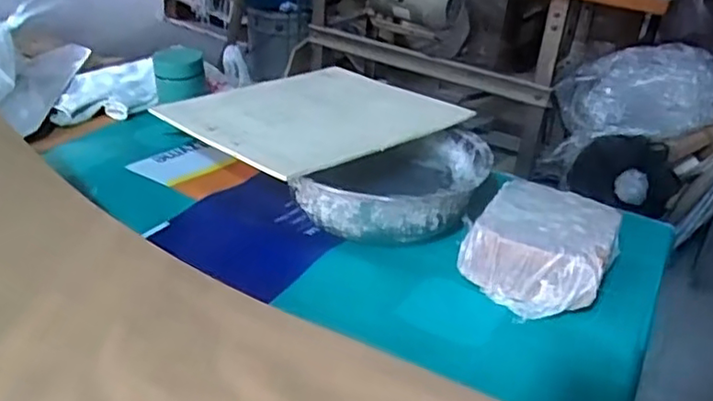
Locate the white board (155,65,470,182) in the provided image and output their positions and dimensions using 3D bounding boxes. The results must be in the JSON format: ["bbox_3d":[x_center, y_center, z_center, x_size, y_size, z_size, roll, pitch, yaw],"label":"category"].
[{"bbox_3d":[-0.046,-0.099,0.708,0.231,0.008,0.275,26,34,37],"label":"white board"}]

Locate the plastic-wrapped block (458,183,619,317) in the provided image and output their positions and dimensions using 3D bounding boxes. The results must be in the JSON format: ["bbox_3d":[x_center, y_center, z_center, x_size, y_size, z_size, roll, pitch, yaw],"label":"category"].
[{"bbox_3d":[0.174,0.039,0.593,0.119,0.060,0.150,19,33,23],"label":"plastic-wrapped block"}]

